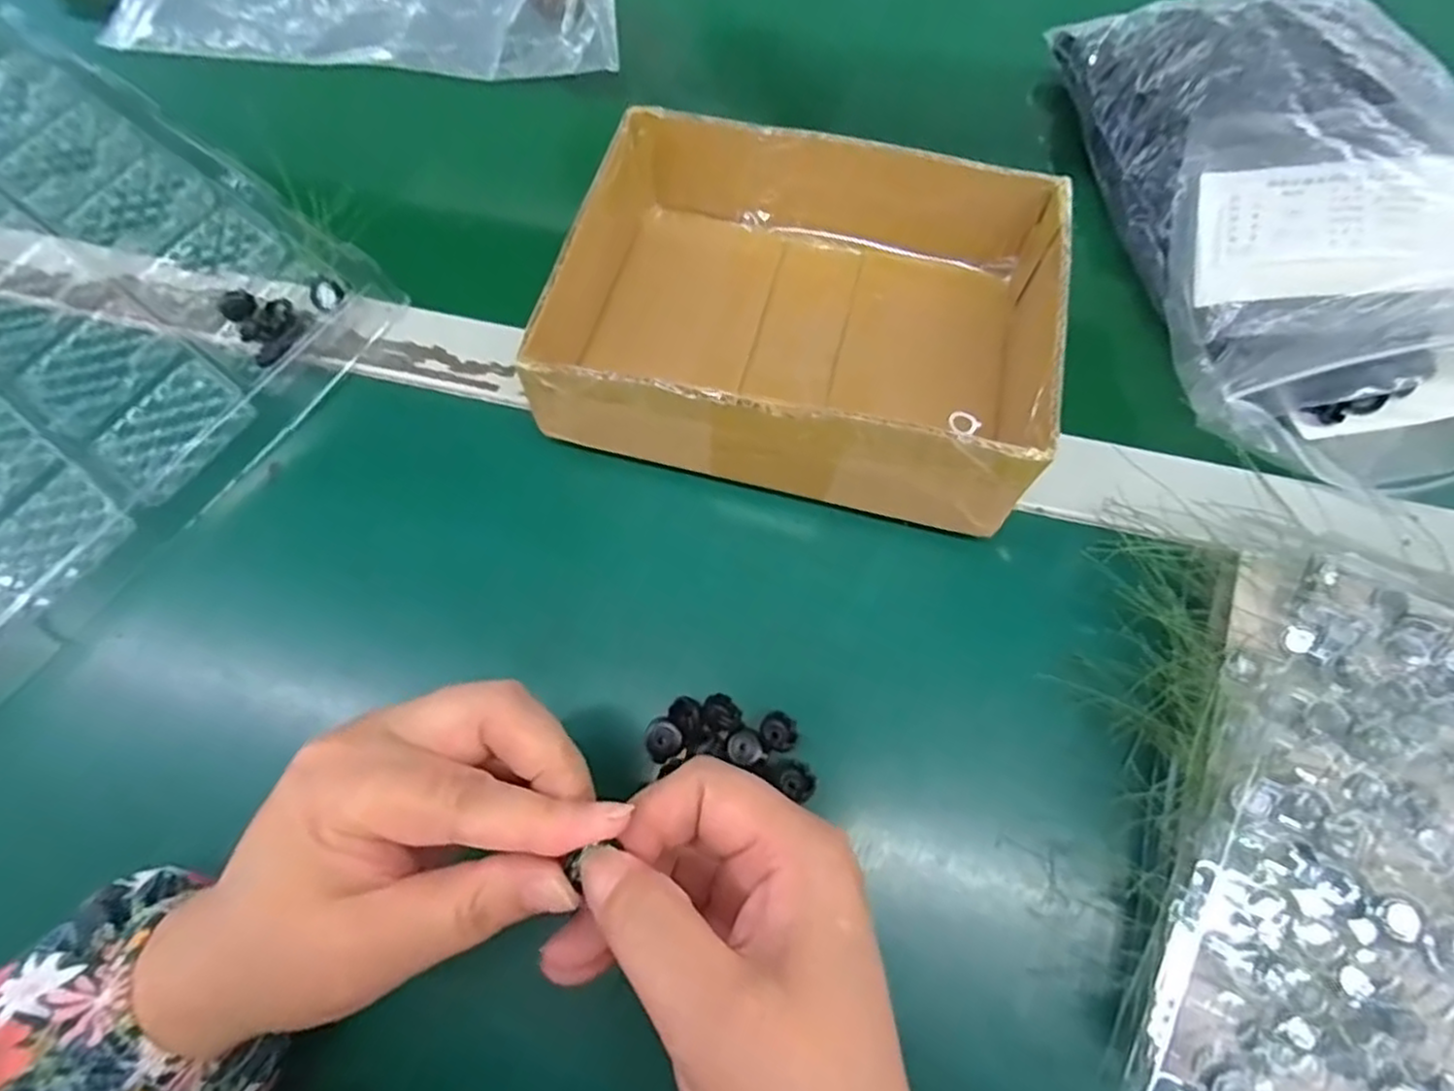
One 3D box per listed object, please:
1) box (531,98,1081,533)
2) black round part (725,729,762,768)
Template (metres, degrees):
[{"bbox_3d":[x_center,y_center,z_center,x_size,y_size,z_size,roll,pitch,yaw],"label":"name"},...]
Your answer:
[{"bbox_3d":[0.033,-0.106,0.307,0.204,0.065,0.164,13,71,6],"label":"box"},{"bbox_3d":[0.007,0.079,0.272,0.013,0.004,0.014,0,70,1],"label":"black round part"}]

